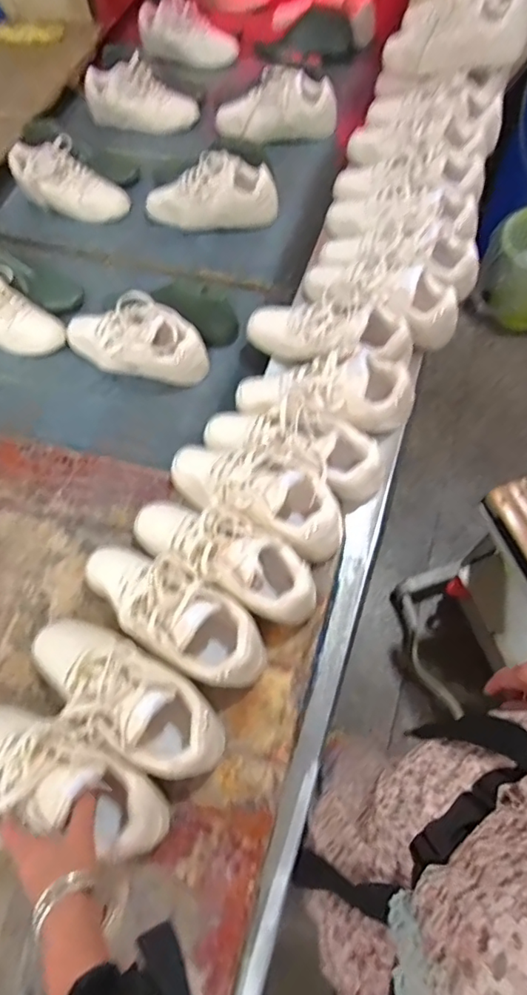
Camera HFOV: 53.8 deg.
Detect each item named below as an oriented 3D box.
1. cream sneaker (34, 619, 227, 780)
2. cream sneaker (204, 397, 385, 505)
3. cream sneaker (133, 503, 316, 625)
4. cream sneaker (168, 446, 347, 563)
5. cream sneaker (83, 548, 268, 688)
[{"bbox_3d":[-0.162,0.222,0.599,0.257,0.106,0.093,28,69,16],"label":"cream sneaker"},{"bbox_3d":[0.037,-0.077,0.736,0.254,0.086,0.116,25,68,15],"label":"cream sneaker"},{"bbox_3d":[-0.052,0.069,0.660,0.259,0.109,0.089,32,70,17],"label":"cream sneaker"},{"bbox_3d":[-0.014,-0.010,0.689,0.256,0.089,0.096,27,69,16],"label":"cream sneaker"},{"bbox_3d":[-0.112,0.136,0.635,0.249,0.109,0.095,33,70,17],"label":"cream sneaker"}]

